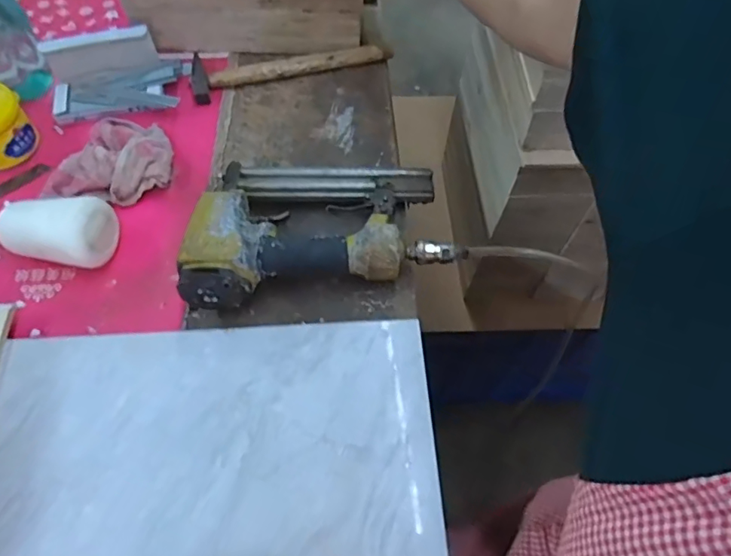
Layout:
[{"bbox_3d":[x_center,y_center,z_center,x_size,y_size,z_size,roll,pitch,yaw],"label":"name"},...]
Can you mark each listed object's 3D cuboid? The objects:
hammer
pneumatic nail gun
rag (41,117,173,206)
[{"bbox_3d":[-0.102,-0.271,0.635,0.229,0.018,0.080,-17,62,-11],"label":"hammer"},{"bbox_3d":[-0.048,-0.062,0.490,0.240,0.055,0.156,-9,60,-7],"label":"pneumatic nail gun"},{"bbox_3d":[-0.264,-0.132,0.544,0.118,0.027,0.114,9,60,3],"label":"rag"}]

